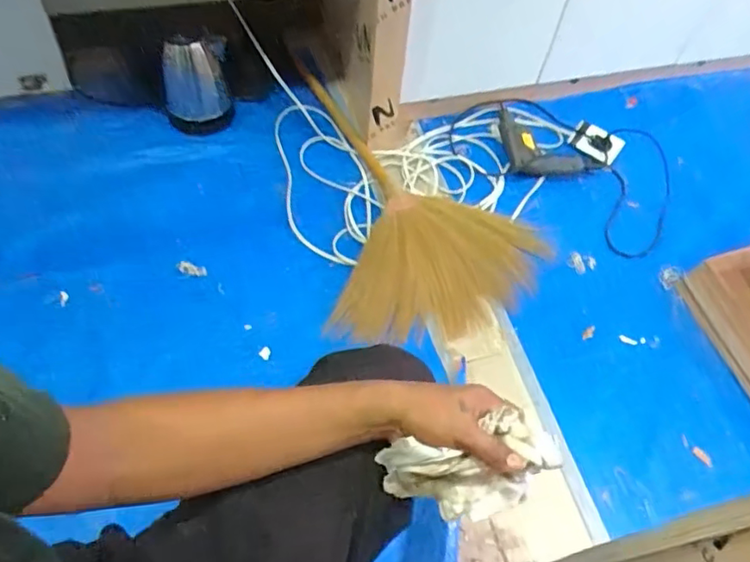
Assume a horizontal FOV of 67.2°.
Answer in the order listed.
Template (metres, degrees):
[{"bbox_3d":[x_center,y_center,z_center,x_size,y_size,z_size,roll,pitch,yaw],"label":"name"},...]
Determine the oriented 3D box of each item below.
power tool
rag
[{"bbox_3d":[0.383,-0.348,1.384,0.146,0.065,0.276,-34,66,-23],"label":"power tool"},{"bbox_3d":[0.092,0.183,0.538,0.161,0.084,0.070,-11,59,-11],"label":"rag"}]

